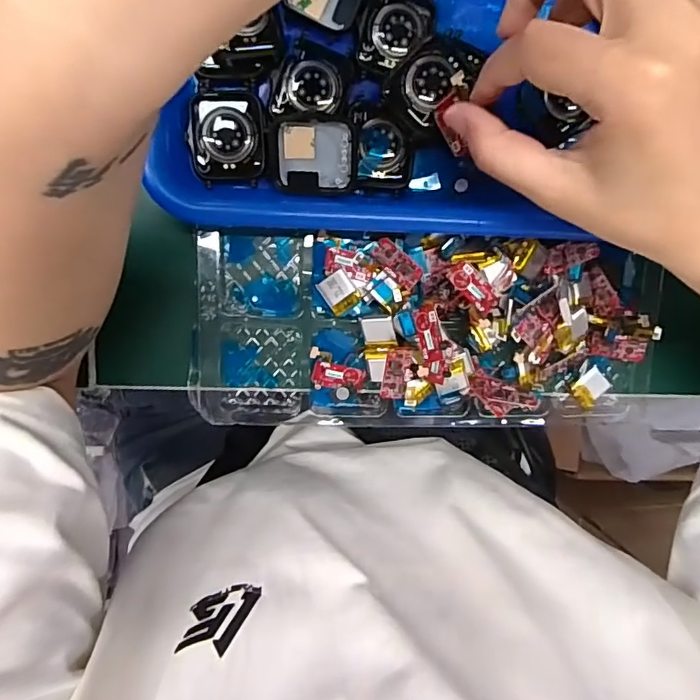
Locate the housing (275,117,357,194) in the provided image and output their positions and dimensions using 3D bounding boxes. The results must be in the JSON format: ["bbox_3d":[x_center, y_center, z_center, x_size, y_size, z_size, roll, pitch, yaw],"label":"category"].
[{"bbox_3d":[-0.017,-0.096,0.261,0.040,0.007,0.035,5,120,3],"label":"housing"}]

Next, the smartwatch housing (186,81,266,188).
[{"bbox_3d":[-0.060,-0.105,0.255,0.035,0.007,0.044,-3,99,-5],"label":"smartwatch housing"}]

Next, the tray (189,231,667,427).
[{"bbox_3d":[0.047,-0.007,0.295,0.267,0.033,0.111,1,98,-6],"label":"tray"}]

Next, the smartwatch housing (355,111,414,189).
[{"bbox_3d":[0.017,-0.101,0.264,0.028,0.011,0.037,-4,99,-5],"label":"smartwatch housing"}]

